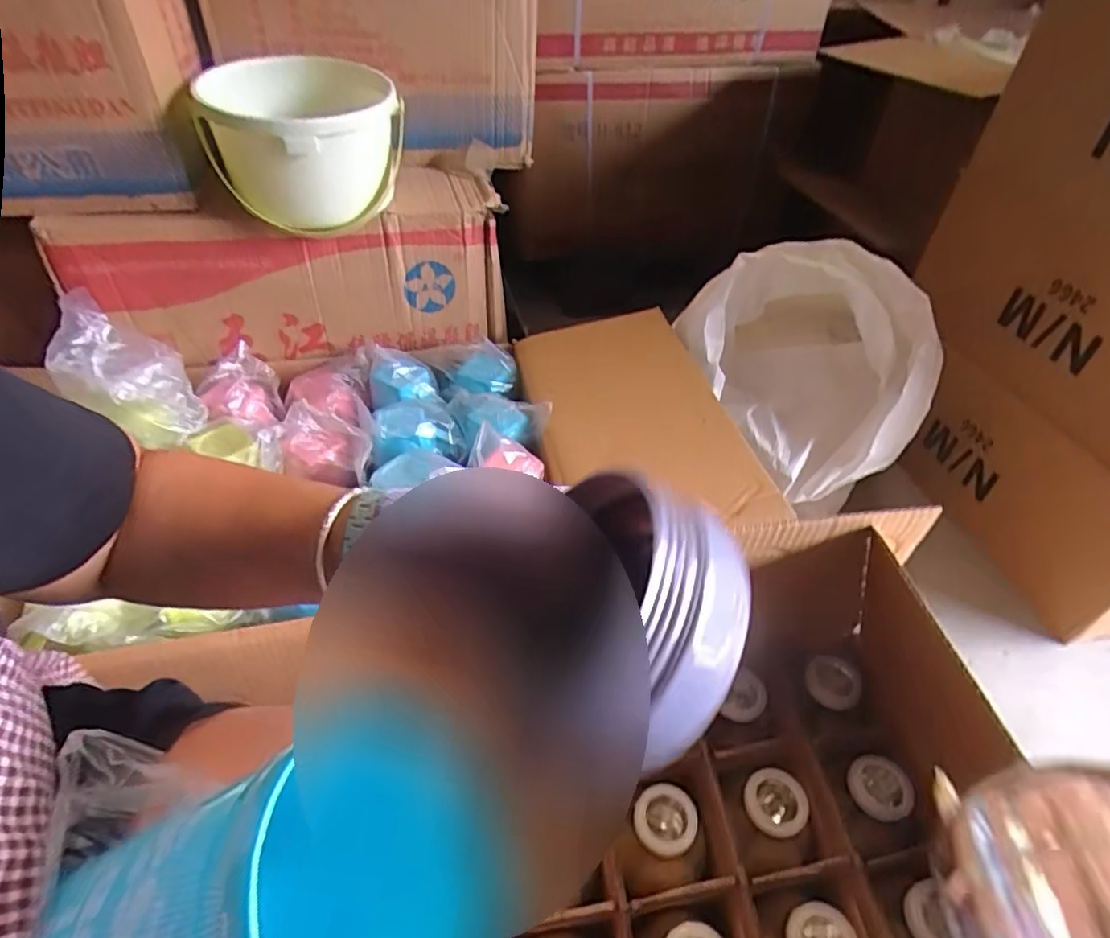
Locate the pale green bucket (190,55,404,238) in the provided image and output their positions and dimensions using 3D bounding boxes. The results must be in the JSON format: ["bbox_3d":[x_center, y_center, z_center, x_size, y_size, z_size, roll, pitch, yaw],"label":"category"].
[{"bbox_3d":[-0.312,-0.406,0.777,0.230,0.142,0.217,-14,47,-18],"label":"pale green bucket"}]

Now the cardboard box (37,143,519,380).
[{"bbox_3d":[-0.357,-0.295,0.879,0.549,0.236,0.256,-7,45,-11],"label":"cardboard box"}]

